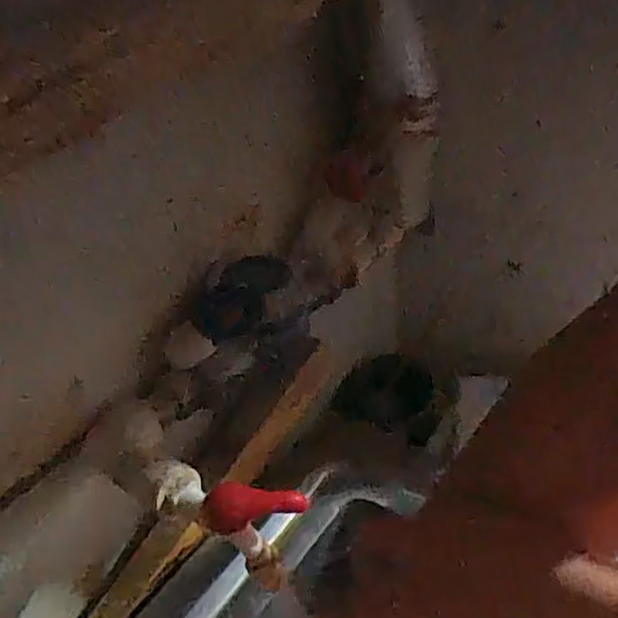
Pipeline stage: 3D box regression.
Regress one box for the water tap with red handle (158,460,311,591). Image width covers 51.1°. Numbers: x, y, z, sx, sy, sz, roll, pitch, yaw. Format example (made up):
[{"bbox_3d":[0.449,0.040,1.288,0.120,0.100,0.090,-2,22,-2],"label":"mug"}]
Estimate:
[{"bbox_3d":[-0.051,0.131,0.410,0.102,0.059,0.033,13,40,26],"label":"water tap with red handle"}]

